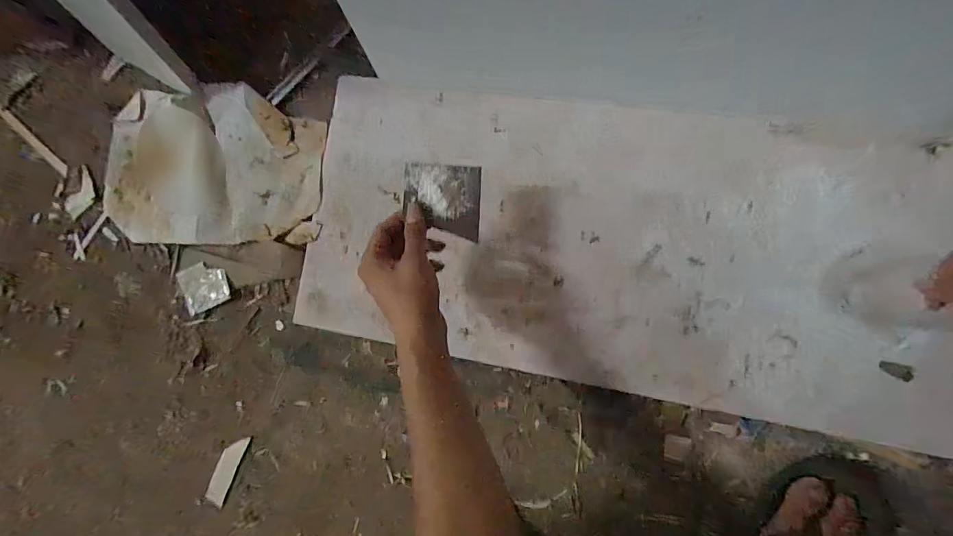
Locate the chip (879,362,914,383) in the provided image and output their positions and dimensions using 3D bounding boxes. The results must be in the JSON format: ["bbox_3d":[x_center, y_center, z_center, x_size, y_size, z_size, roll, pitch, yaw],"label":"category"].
[{"bbox_3d":[0.419,0.101,0.419,0.029,0.010,0.014,27,92,9],"label":"chip"}]

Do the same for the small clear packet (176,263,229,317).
[{"bbox_3d":[-0.357,0.025,0.551,0.067,0.009,0.060,-26,84,7],"label":"small clear packet"}]

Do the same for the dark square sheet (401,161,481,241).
[{"bbox_3d":[-0.033,-0.067,0.411,0.075,0.008,0.068,5,91,-5],"label":"dark square sheet"}]

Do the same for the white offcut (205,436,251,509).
[{"bbox_3d":[-0.320,0.258,0.538,0.028,0.007,0.087,22,91,9],"label":"white offcut"}]

